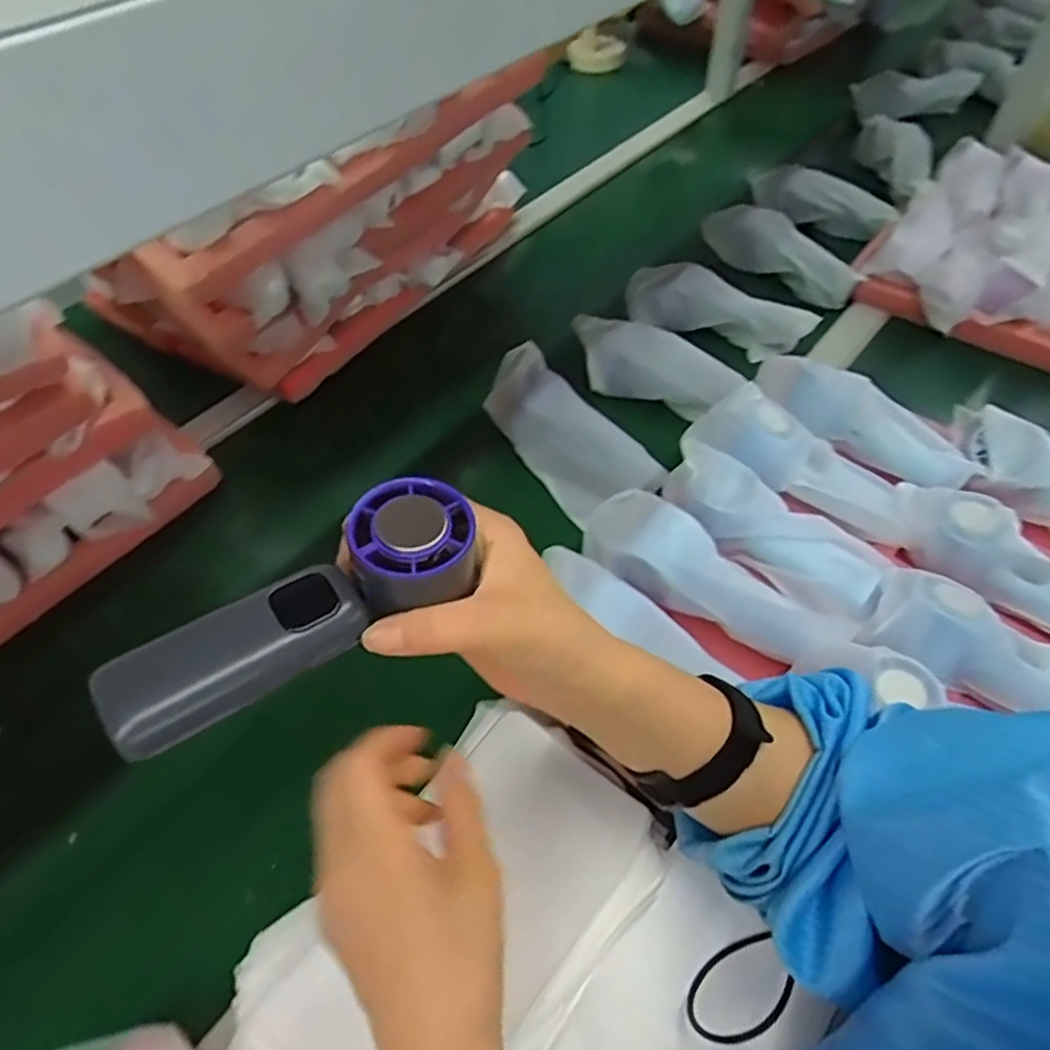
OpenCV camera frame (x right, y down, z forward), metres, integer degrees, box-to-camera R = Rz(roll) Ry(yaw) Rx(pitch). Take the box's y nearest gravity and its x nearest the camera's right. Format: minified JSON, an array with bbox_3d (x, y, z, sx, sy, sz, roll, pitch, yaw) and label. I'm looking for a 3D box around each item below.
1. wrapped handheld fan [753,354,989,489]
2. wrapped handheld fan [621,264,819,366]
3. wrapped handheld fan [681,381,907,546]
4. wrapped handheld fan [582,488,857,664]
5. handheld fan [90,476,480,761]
[{"bbox_3d":[0.285,-0.089,0.566,0.184,0.037,0.051,36,63,26],"label":"wrapped handheld fan"},{"bbox_3d":[0.211,-0.235,0.731,0.194,0.062,0.048,17,56,15],"label":"wrapped handheld fan"},{"bbox_3d":[0.226,-0.056,0.545,0.177,0.038,0.072,30,58,1],"label":"wrapped handheld fan"},{"bbox_3d":[0.129,0.036,0.489,0.198,0.044,0.073,37,63,26],"label":"wrapped handheld fan"},{"bbox_3d":[-0.085,0.037,0.269,0.150,0.039,0.052,-33,58,-18],"label":"handheld fan"}]

